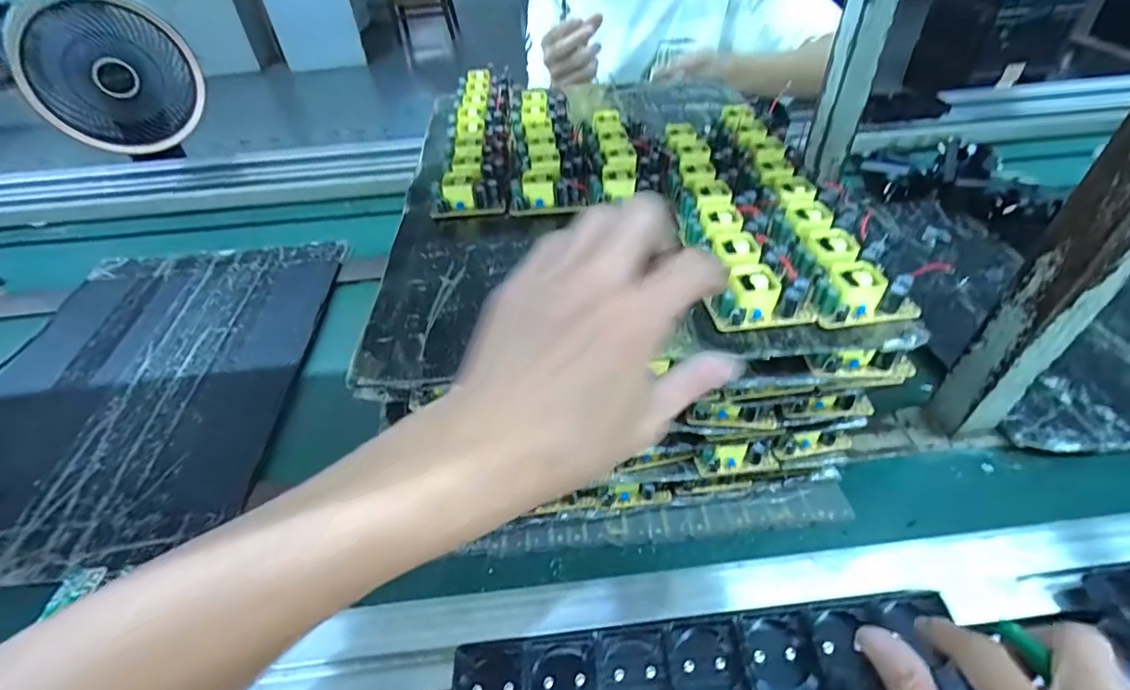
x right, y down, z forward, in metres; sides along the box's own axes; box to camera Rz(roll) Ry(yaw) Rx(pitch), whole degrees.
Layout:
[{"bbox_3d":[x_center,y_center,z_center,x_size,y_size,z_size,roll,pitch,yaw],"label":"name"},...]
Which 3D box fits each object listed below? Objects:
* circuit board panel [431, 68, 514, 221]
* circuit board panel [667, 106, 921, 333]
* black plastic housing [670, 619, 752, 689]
[{"bbox_3d":[-0.084,-0.218,0.535,0.066,0.029,0.281,-4,44,1],"label":"circuit board panel"},{"bbox_3d":[0.151,-0.120,0.420,0.122,0.025,0.282,-3,44,2],"label":"circuit board panel"},{"bbox_3d":[0.086,0.200,0.305,0.041,0.017,0.067,-2,44,3],"label":"black plastic housing"}]

